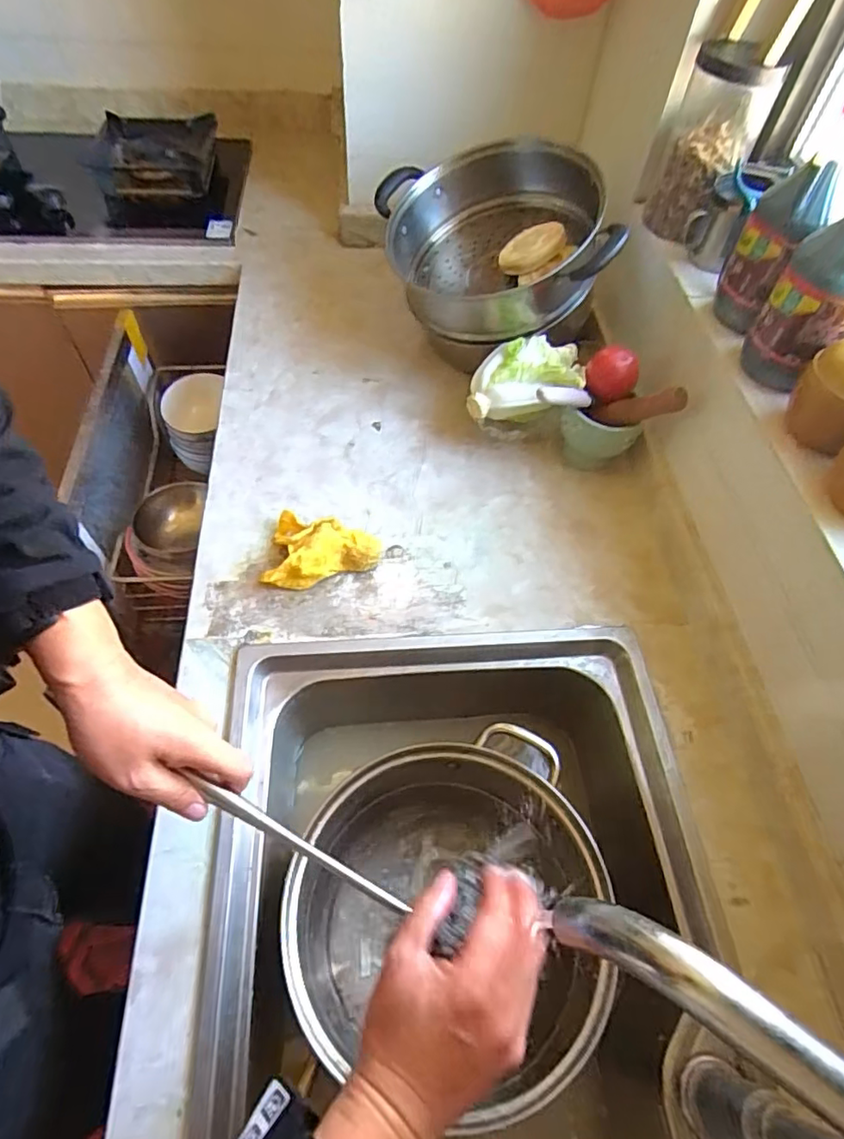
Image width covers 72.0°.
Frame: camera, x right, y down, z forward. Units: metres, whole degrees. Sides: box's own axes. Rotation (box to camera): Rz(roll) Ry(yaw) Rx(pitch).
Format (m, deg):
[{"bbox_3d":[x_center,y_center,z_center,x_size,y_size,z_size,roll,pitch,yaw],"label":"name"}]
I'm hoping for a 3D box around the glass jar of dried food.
[{"bbox_3d":[0.345,-0.502,0.715,0.100,0.194,0.117,22,57,10],"label":"glass jar of dried food"}]

